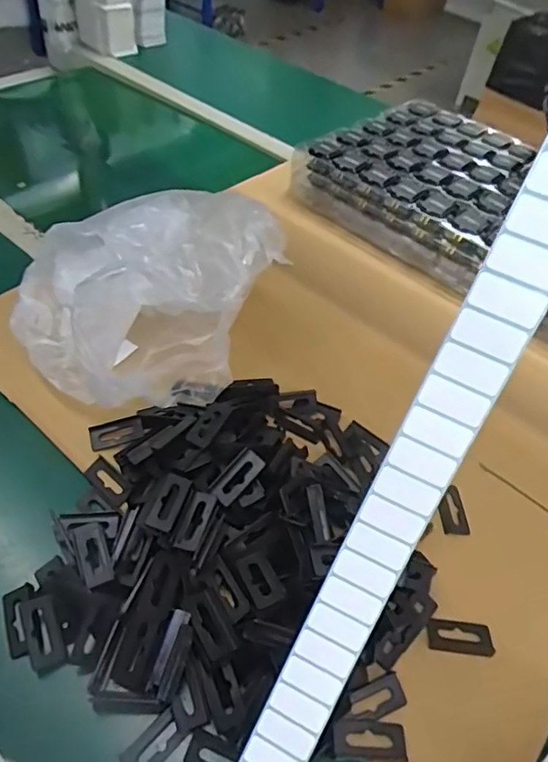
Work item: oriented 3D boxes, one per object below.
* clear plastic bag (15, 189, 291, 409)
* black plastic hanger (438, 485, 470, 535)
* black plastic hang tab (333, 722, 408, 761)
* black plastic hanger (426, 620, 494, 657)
[{"bbox_3d":[-0.132,-0.090,0.496,0.196,0.161,0.195,-21,54,-22],"label":"clear plastic bag"},{"bbox_3d":[0.156,0.112,0.473,0.024,0.006,0.046,2,49,-5],"label":"black plastic hanger"},{"bbox_3d":[0.062,0.238,0.356,0.047,0.010,0.022,5,49,-2],"label":"black plastic hang tab"},{"bbox_3d":[0.139,0.192,0.405,0.047,0.005,0.022,7,49,0],"label":"black plastic hanger"}]

